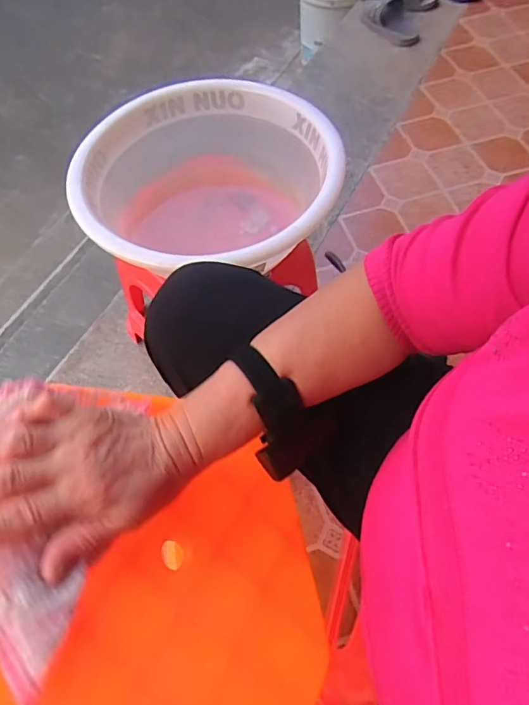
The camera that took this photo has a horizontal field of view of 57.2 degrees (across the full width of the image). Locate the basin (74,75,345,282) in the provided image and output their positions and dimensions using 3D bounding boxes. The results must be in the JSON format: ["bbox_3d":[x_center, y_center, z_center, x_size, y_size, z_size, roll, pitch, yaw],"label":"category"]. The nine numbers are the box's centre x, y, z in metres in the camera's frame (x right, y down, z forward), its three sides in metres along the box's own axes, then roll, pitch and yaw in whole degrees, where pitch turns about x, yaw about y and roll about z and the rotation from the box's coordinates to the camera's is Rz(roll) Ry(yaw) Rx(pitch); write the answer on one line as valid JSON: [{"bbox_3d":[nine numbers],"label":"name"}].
[{"bbox_3d":[-0.077,-0.238,0.732,0.358,0.133,0.362,-1,61,2],"label":"basin"}]

